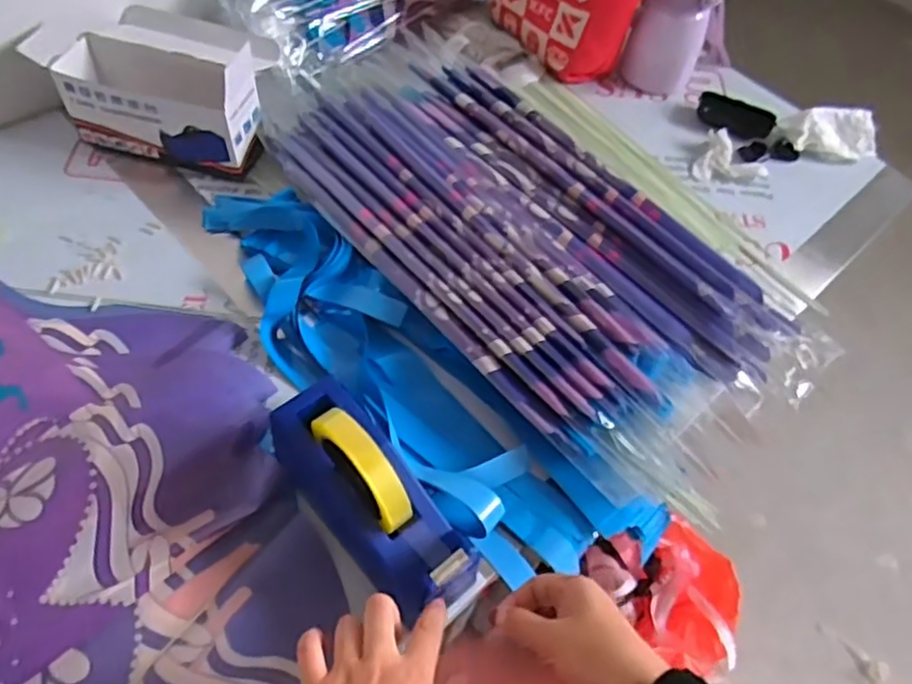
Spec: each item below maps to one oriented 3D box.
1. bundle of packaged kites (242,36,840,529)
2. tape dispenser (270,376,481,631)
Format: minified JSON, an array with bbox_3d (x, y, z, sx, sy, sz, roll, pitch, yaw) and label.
[{"bbox_3d":[0.089,-0.150,0.798,0.395,0.057,0.678,-31,62,-24],"label":"bundle of packaged kites"},{"bbox_3d":[-0.068,0.124,0.552,0.068,0.138,0.203,-33,63,-25],"label":"tape dispenser"}]

